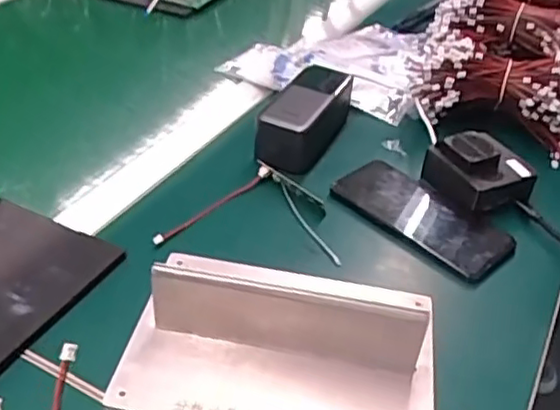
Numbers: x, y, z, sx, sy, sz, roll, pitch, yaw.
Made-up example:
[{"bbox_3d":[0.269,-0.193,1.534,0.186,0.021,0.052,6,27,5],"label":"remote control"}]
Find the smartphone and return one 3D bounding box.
[{"bbox_3d":[0.127,0.006,0.568,0.158,0.015,0.080,34,46,31],"label":"smartphone"}]

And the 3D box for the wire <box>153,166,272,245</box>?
[{"bbox_3d":[-0.059,-0.002,0.566,0.126,0.020,0.012,-27,49,-34],"label":"wire"}]

